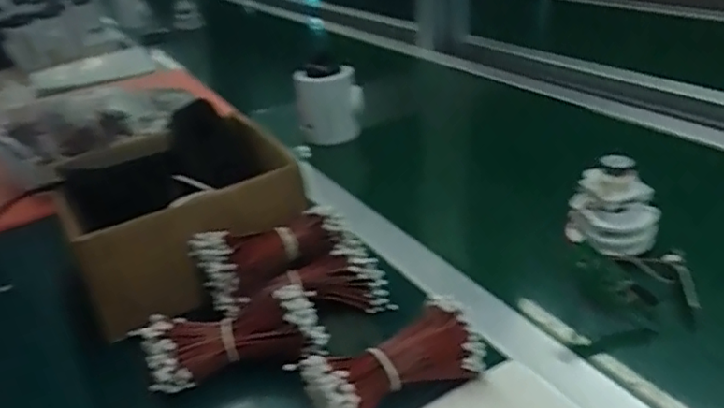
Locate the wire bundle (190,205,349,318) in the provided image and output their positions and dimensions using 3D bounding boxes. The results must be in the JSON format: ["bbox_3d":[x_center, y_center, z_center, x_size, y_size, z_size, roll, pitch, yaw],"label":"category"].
[{"bbox_3d":[-0.075,0.036,0.517,0.130,0.052,0.049,-20,34,-18],"label":"wire bundle"}]

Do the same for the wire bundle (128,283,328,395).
[{"bbox_3d":[-0.097,0.103,0.466,0.134,0.050,0.045,-13,33,-8],"label":"wire bundle"}]

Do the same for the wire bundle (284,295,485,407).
[{"bbox_3d":[0.022,0.114,0.423,0.123,0.045,0.057,-18,34,-16],"label":"wire bundle"}]

